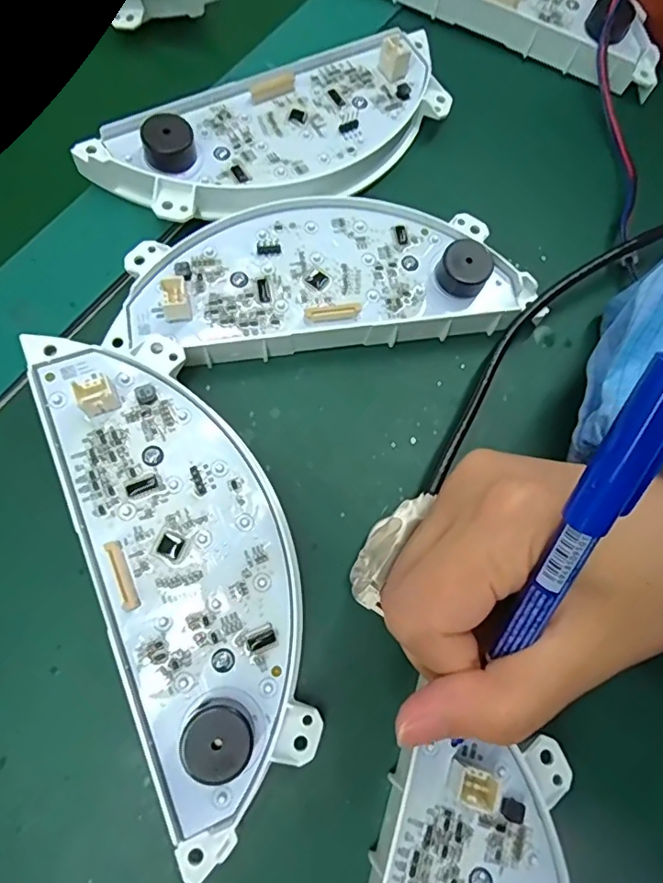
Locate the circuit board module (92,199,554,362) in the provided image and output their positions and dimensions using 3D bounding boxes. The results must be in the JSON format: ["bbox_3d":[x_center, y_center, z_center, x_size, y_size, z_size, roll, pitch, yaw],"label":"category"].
[{"bbox_3d":[-0.002,-0.070,0.231,0.165,0.025,0.065,-8,71,-9],"label":"circuit board module"}]

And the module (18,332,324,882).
[{"bbox_3d":[-0.048,0.039,0.188,0.061,0.033,0.166,-20,74,-12],"label":"module"}]

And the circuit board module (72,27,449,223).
[{"bbox_3d":[-0.017,-0.142,0.240,0.172,0.022,0.071,-31,74,-11],"label":"circuit board module"}]

